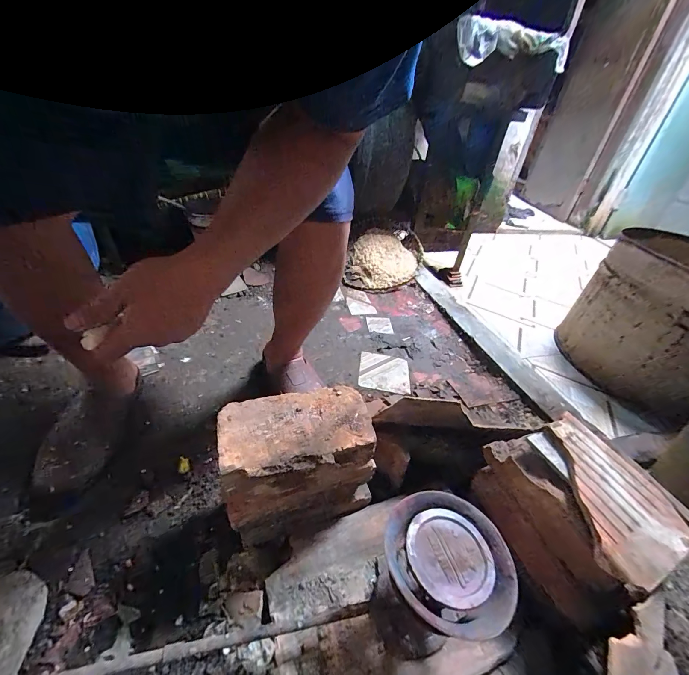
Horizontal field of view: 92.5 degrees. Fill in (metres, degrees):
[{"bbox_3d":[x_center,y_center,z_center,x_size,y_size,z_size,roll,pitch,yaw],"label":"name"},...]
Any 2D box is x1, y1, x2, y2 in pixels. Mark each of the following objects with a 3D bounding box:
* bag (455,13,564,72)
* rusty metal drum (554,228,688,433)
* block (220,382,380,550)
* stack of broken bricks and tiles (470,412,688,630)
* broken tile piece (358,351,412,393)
[{"bbox_3d":[0.493,-0.871,0.991,0.365,0.098,0.069,-2,35,-13],"label":"bag"},{"bbox_3d":[1.109,-0.054,1.090,0.542,0.429,0.560,-1,37,-12],"label":"rusty metal drum"},{"bbox_3d":[-0.062,0.176,0.458,0.195,0.171,0.103,-7,39,-19],"label":"block"},{"bbox_3d":[0.288,0.223,0.429,0.114,0.158,0.196,-7,39,-19],"label":"stack of broken bricks and tiles"},{"bbox_3d":[0.101,0.087,0.843,0.127,0.015,0.128,9,36,1],"label":"broken tile piece"}]

